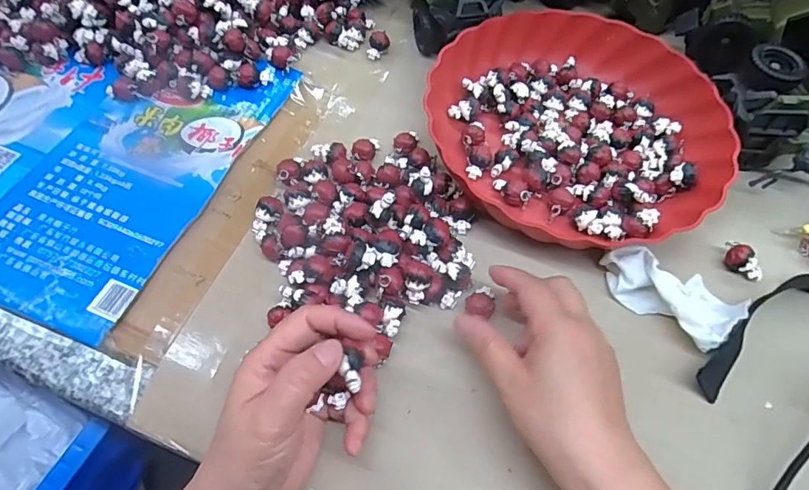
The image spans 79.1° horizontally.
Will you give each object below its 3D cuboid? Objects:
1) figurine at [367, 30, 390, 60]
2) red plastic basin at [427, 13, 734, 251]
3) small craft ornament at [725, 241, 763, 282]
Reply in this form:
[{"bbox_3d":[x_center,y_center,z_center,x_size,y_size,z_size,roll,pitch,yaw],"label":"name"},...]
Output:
[{"bbox_3d":[-0.026,-0.199,0.488,0.018,0.018,0.024,12,60,5],"label":"figurine"},{"bbox_3d":[0.145,-0.107,0.421,0.230,0.043,0.235,1,60,-1],"label":"red plastic basin"},{"bbox_3d":[0.256,0.013,0.371,0.017,0.015,0.033,-30,65,-18],"label":"small craft ornament"}]

